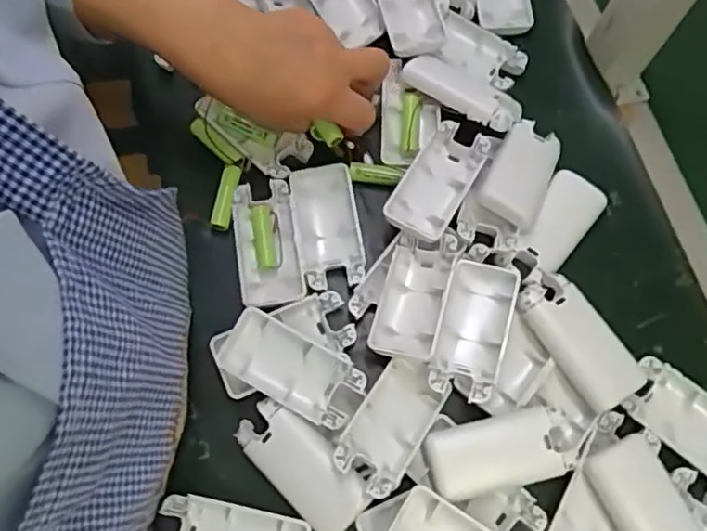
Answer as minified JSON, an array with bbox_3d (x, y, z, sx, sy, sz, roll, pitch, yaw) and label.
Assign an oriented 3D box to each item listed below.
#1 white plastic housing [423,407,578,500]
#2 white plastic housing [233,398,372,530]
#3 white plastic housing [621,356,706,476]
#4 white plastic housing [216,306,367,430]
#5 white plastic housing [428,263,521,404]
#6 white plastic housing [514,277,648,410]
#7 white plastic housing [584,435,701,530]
[{"bbox_3d":[0.093,0.120,0.396,0.088,0.018,0.043,-11,72,-5],"label":"white plastic housing"},{"bbox_3d":[-0.034,0.128,0.396,0.095,0.010,0.047,41,98,14],"label":"white plastic housing"},{"bbox_3d":[0.229,0.108,0.417,0.095,0.013,0.047,38,75,11],"label":"white plastic housing"},{"bbox_3d":[-0.043,0.068,0.409,0.096,0.018,0.046,28,73,8],"label":"white plastic housing"},{"bbox_3d":[0.082,0.043,0.420,0.047,0.017,0.094,19,72,5],"label":"white plastic housing"},{"bbox_3d":[0.155,0.051,0.423,0.044,0.018,0.095,-34,76,-11],"label":"white plastic housing"},{"bbox_3d":[0.188,0.157,0.388,0.045,0.018,0.091,-24,74,-9],"label":"white plastic housing"}]

